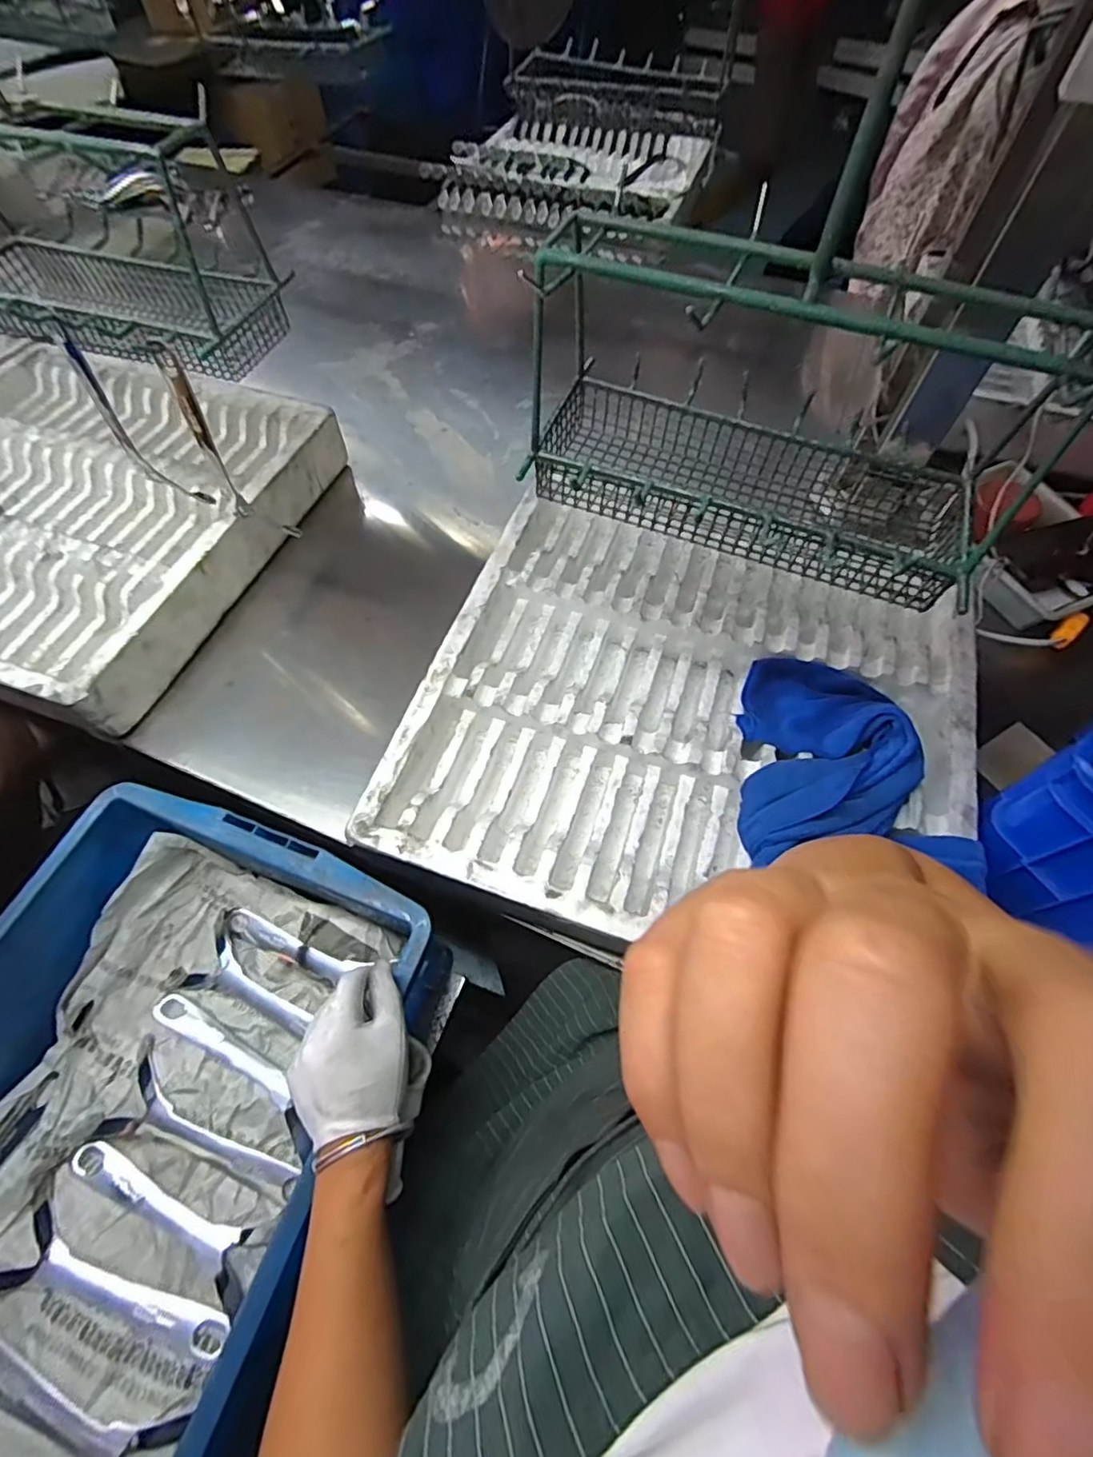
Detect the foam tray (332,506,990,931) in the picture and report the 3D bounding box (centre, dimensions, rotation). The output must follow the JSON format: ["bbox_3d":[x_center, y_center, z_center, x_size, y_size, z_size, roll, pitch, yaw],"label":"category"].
[{"bbox_3d":[0.155,-0.016,0.647,0.540,0.101,0.517,17,64,10],"label":"foam tray"}]

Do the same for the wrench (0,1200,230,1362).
[{"bbox_3d":[-0.346,0.443,0.463,0.195,0.016,0.054,12,63,7],"label":"wrench"}]

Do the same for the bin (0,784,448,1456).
[{"bbox_3d":[-0.341,0.336,0.476,0.356,0.140,0.513,18,64,10],"label":"bin"}]

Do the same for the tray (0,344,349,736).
[{"bbox_3d":[-0.669,-0.299,0.814,0.561,0.101,0.536,17,64,9],"label":"tray"}]

